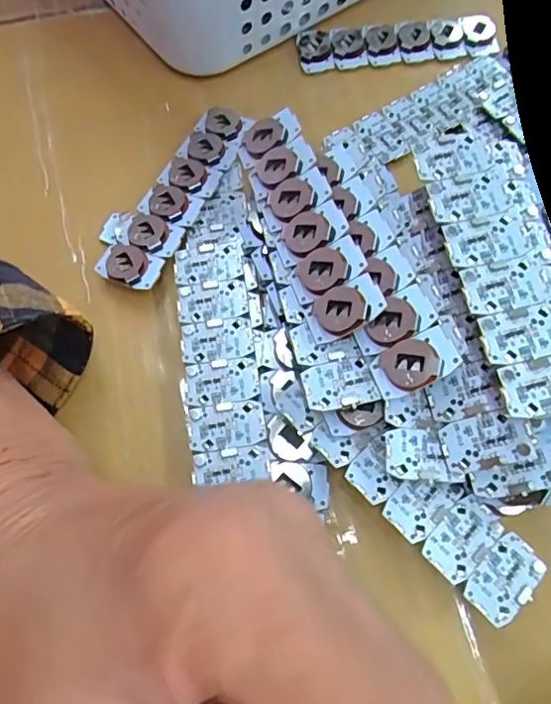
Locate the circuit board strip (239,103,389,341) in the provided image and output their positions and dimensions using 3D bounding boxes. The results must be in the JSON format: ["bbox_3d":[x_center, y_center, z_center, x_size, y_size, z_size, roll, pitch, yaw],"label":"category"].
[{"bbox_3d":[0.011,-0.054,0.221,0.029,0.005,0.105,-28,65,18],"label":"circuit board strip"}]

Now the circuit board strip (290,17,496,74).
[{"bbox_3d":[0.066,-0.167,0.298,0.106,0.008,0.027,-4,68,-3],"label":"circuit board strip"}]

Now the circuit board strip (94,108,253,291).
[{"bbox_3d":[-0.045,-0.074,0.255,0.026,0.007,0.104,24,69,8],"label":"circuit board strip"}]

